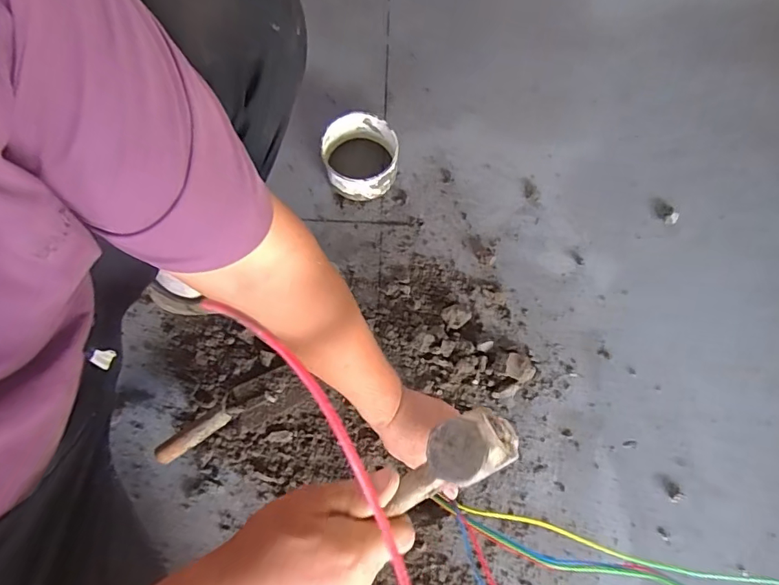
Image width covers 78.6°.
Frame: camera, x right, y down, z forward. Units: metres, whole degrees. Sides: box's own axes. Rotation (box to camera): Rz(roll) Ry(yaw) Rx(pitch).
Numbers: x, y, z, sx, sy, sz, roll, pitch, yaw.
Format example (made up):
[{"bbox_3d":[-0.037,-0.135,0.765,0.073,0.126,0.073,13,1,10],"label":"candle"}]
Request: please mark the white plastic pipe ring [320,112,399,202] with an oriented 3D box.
[{"bbox_3d":[-0.044,-0.202,0.712,0.110,0.076,0.108,0,77,-1],"label":"white plastic pipe ring"}]

